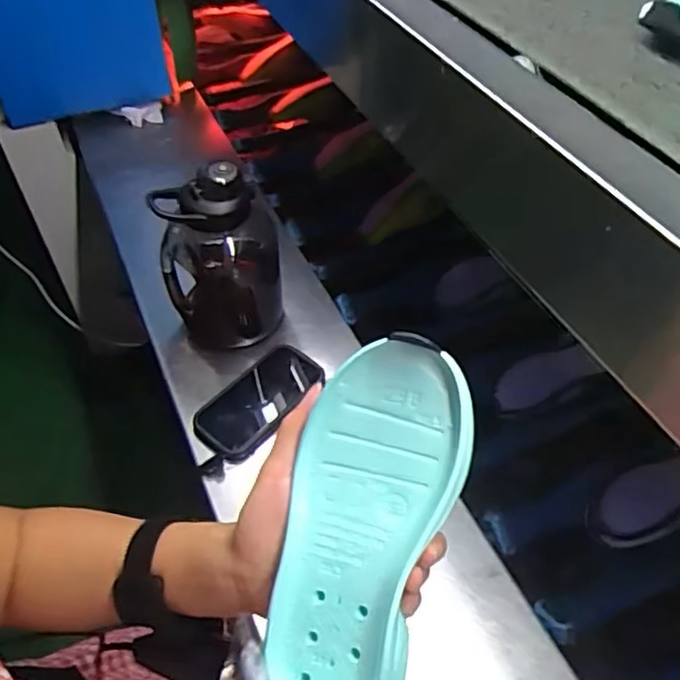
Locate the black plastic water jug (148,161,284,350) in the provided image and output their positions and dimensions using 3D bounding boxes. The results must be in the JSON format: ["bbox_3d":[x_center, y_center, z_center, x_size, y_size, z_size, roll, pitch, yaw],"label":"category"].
[{"bbox_3d":[-0.147,-0.107,0.772,0.142,0.233,0.132,-14,47,-8],"label":"black plastic water jug"}]

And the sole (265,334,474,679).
[{"bbox_3d":[0.008,0.098,0.318,0.080,0.020,0.195,15,90,19],"label":"sole"}]

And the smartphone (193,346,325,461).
[{"bbox_3d":[-0.093,0.069,0.743,0.084,0.006,0.162,31,57,30],"label":"smartphone"}]

